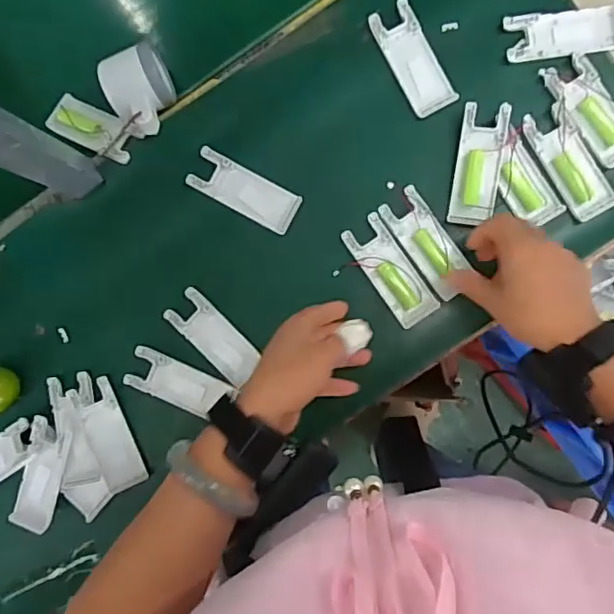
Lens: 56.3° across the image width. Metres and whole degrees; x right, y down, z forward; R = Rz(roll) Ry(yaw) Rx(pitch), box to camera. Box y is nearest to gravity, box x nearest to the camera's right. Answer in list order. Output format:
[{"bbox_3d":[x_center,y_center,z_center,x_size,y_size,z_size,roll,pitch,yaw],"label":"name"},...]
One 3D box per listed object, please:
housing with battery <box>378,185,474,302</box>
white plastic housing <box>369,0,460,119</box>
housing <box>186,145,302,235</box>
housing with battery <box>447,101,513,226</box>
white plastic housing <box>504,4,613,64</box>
[{"bbox_3d":[0.111,-0.059,0.524,0.042,0.012,0.104,-32,87,3],"label":"housing with battery"},{"bbox_3d":[0.099,-0.230,0.534,0.042,0.007,0.105,-28,88,3],"label":"white plastic housing"},{"bbox_3d":[-0.060,-0.110,0.545,0.105,0.004,0.041,29,92,3],"label":"housing"},{"bbox_3d":[0.157,-0.128,0.520,0.040,0.022,0.103,8,90,3],"label":"housing with battery"},{"bbox_3d":[0.235,-0.250,0.522,0.103,0.006,0.042,-7,90,3],"label":"white plastic housing"}]

